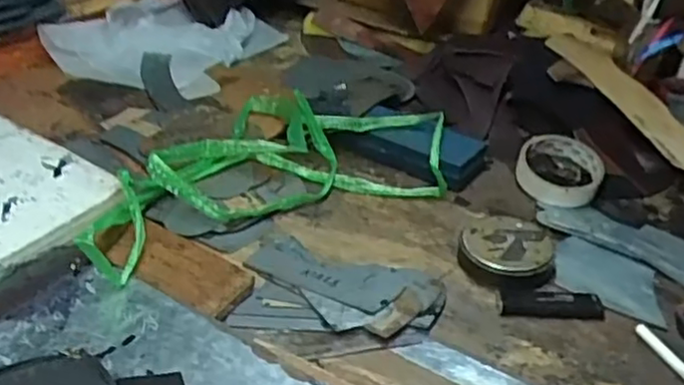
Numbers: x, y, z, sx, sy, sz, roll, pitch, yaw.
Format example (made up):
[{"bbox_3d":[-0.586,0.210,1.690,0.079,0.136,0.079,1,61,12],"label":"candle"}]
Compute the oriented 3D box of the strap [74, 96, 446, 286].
[{"bbox_3d":[-0.078,-0.041,0.664,0.393,0.043,0.227,-18,41,-31],"label":"strap"}]

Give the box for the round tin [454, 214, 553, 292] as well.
[{"bbox_3d":[0.137,0.052,0.578,0.076,0.029,0.077,2,32,-2],"label":"round tin"}]

